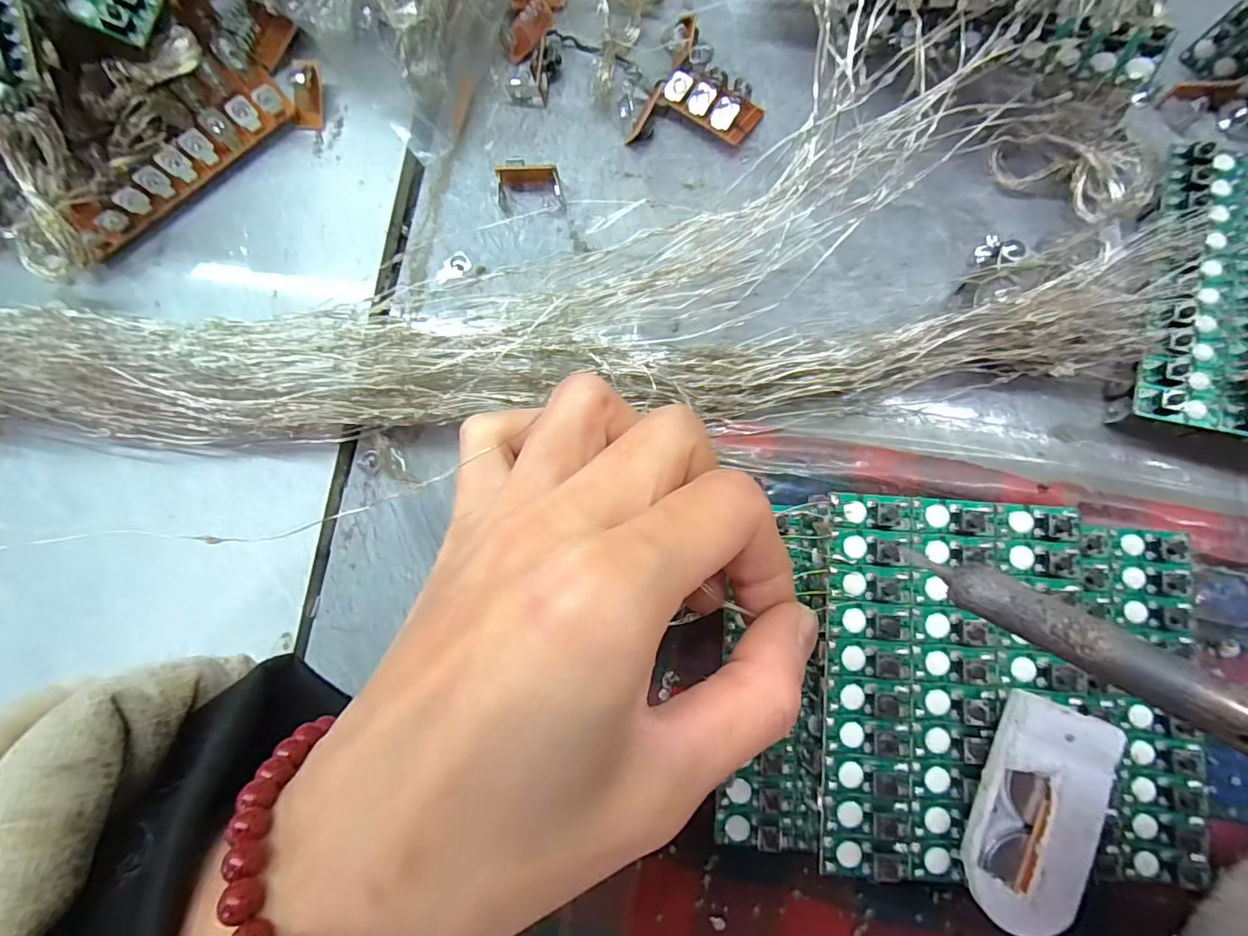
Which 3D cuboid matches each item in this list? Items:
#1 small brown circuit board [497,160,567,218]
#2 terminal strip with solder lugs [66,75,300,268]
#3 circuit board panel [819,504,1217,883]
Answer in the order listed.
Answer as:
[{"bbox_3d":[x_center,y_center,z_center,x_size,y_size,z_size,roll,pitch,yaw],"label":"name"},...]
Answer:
[{"bbox_3d":[-0.034,-0.101,0.189,0.022,0.008,0.016,-4,83,2],"label":"small brown circuit board"},{"bbox_3d":[-0.150,-0.103,0.182,0.082,0.020,0.006,-42,83,-3],"label":"terminal strip with solder lugs"},{"bbox_3d":[0.106,0.058,0.139,0.107,0.012,0.094,6,84,-7],"label":"circuit board panel"}]

